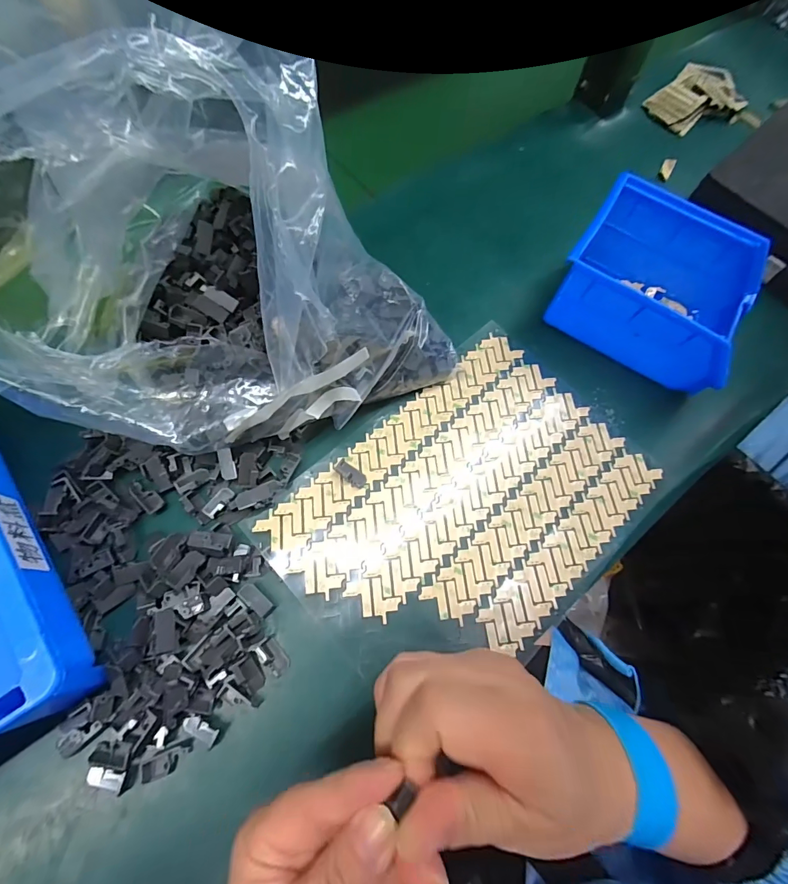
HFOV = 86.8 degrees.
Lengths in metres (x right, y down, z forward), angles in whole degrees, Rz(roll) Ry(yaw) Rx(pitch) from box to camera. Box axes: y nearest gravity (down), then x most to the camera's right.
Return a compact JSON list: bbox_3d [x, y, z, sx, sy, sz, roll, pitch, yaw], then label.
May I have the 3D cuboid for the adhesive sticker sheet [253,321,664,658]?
[{"bbox_3d":[0.054,0.038,0.284,0.236,0.007,0.169,-41,76,-18],"label":"adhesive sticker sheet"}]

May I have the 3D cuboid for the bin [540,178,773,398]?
[{"bbox_3d":[0.199,-0.114,0.319,0.128,0.075,0.106,32,70,8],"label":"bin"}]

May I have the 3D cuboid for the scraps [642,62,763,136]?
[{"bbox_3d":[0.362,-0.390,0.470,0.106,0.019,0.155,39,71,11],"label":"scraps"}]

